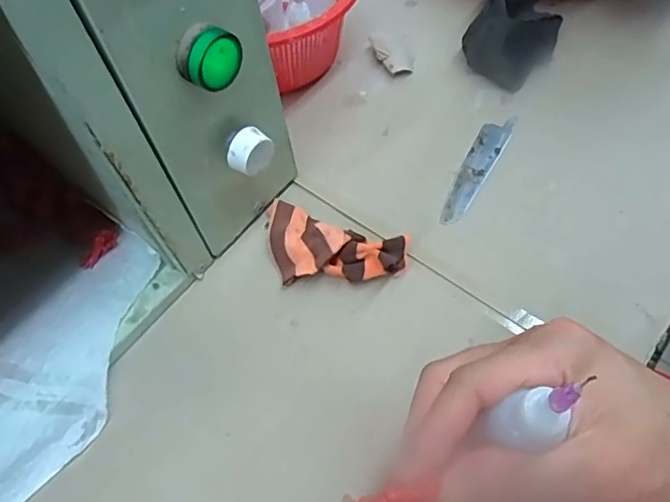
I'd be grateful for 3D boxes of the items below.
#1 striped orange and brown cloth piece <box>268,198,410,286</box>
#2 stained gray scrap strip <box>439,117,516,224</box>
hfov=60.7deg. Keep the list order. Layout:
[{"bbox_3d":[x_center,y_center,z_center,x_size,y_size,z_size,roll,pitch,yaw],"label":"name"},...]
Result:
[{"bbox_3d":[-0.007,0.000,0.357,0.096,0.024,0.048,26,64,15],"label":"striped orange and brown cloth piece"},{"bbox_3d":[0.101,-0.060,0.401,0.021,0.004,0.100,25,64,15],"label":"stained gray scrap strip"}]

